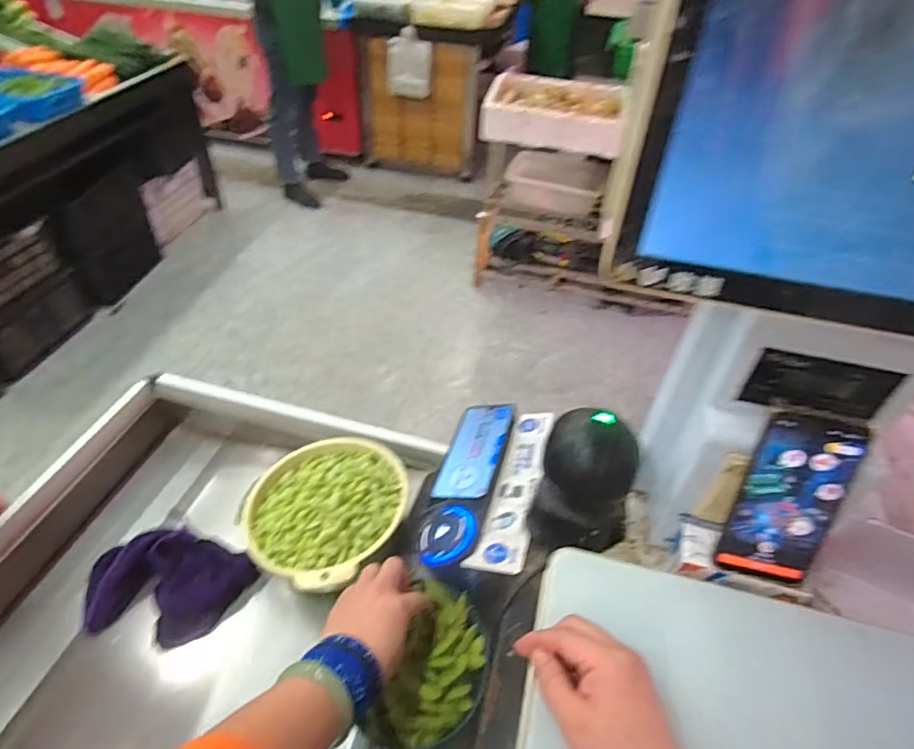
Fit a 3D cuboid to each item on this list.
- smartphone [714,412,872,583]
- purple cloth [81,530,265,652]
[{"bbox_3d":[0.270,0.102,0.452,0.075,0.150,0.009,11,23,9],"label":"smartphone"},{"bbox_3d":[-0.366,0.254,0.683,0.217,0.074,0.128,9,44,5],"label":"purple cloth"}]

